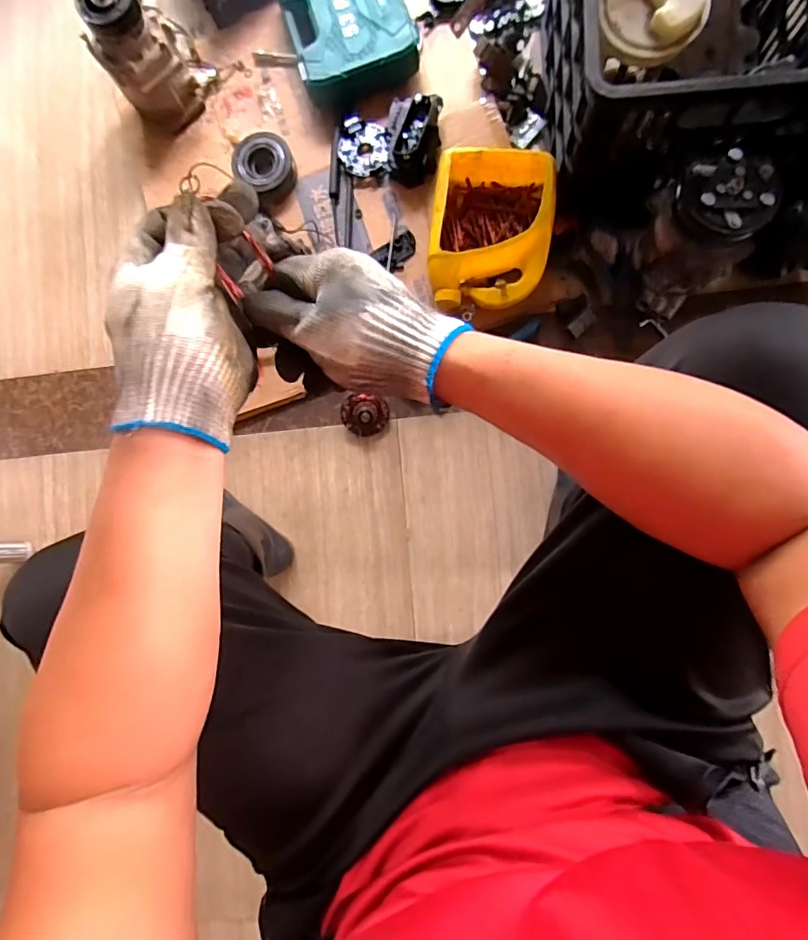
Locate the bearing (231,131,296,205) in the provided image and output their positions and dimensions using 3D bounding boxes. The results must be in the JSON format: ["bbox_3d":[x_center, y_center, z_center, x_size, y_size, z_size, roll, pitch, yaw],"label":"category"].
[{"bbox_3d":[-0.238,-0.518,0.820,0.104,0.035,0.113,-45,83,3],"label":"bearing"}]

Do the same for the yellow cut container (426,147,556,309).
[{"bbox_3d":[0.131,-0.359,0.737,0.174,0.088,0.225,9,88,7],"label":"yellow cut container"}]

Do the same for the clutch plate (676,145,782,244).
[{"bbox_3d":[0.393,-0.336,0.581,0.103,0.044,0.113,0,87,7],"label":"clutch plate"}]

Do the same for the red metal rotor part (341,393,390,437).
[{"bbox_3d":[-0.063,-0.087,0.783,0.077,0.054,0.064,-3,87,6],"label":"red metal rotor part"}]

